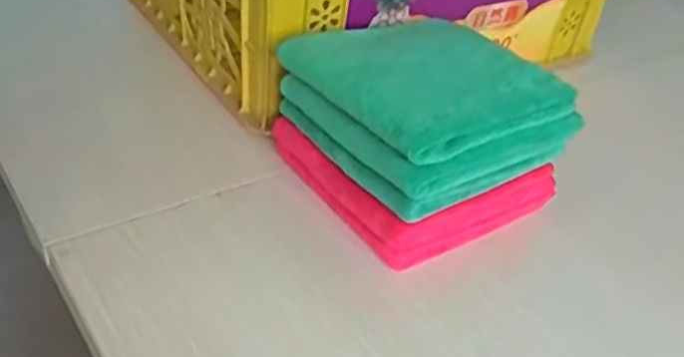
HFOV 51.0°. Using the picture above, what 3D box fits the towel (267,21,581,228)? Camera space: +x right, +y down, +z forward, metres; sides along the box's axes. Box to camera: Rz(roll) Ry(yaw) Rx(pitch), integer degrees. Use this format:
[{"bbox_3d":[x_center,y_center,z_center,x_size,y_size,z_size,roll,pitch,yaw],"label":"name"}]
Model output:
[{"bbox_3d":[0.062,-0.061,0.556,0.173,0.069,0.171,-18,43,-30],"label":"towel"}]

